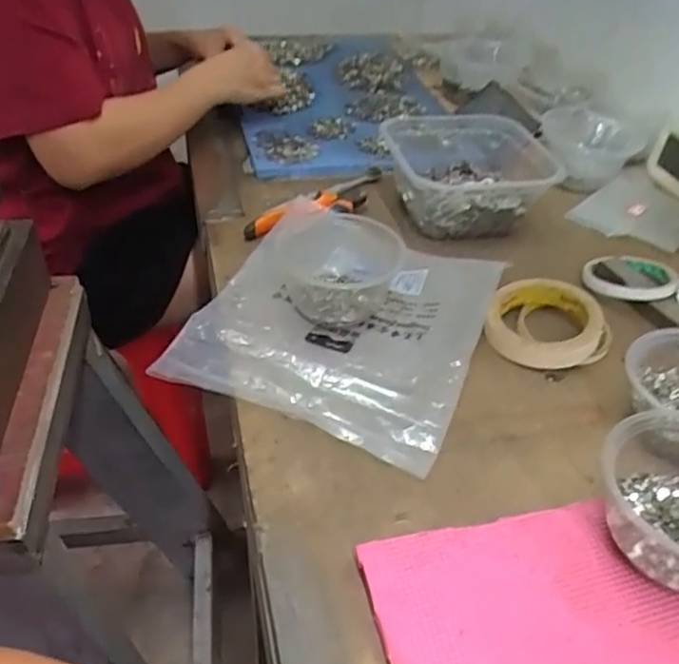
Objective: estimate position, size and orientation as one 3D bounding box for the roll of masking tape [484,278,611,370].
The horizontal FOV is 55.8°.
[{"bbox_3d":[0.188,-0.009,0.580,0.104,0.031,0.104,2,40,-1],"label":"roll of masking tape"}]

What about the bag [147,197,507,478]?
[{"bbox_3d":[0.006,-0.028,0.569,0.237,0.050,0.264,17,42,16],"label":"bag"}]

